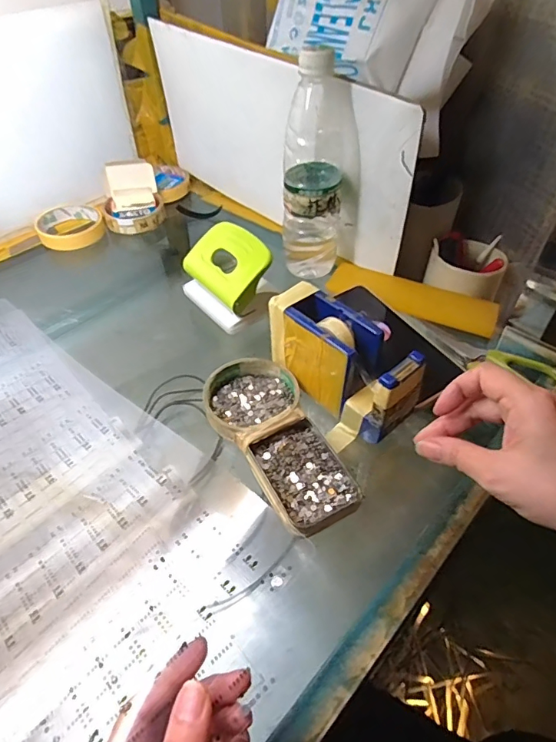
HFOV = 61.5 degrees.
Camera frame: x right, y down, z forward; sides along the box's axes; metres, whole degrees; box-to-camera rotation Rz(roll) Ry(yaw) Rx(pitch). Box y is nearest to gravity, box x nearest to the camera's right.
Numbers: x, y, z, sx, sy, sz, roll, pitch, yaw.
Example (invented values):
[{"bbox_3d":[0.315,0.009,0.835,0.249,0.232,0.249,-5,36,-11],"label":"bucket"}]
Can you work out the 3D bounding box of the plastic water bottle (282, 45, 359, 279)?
[{"bbox_3d":[0.047,-0.208,0.503,0.077,0.220,0.078,5,47,5],"label":"plastic water bottle"}]

